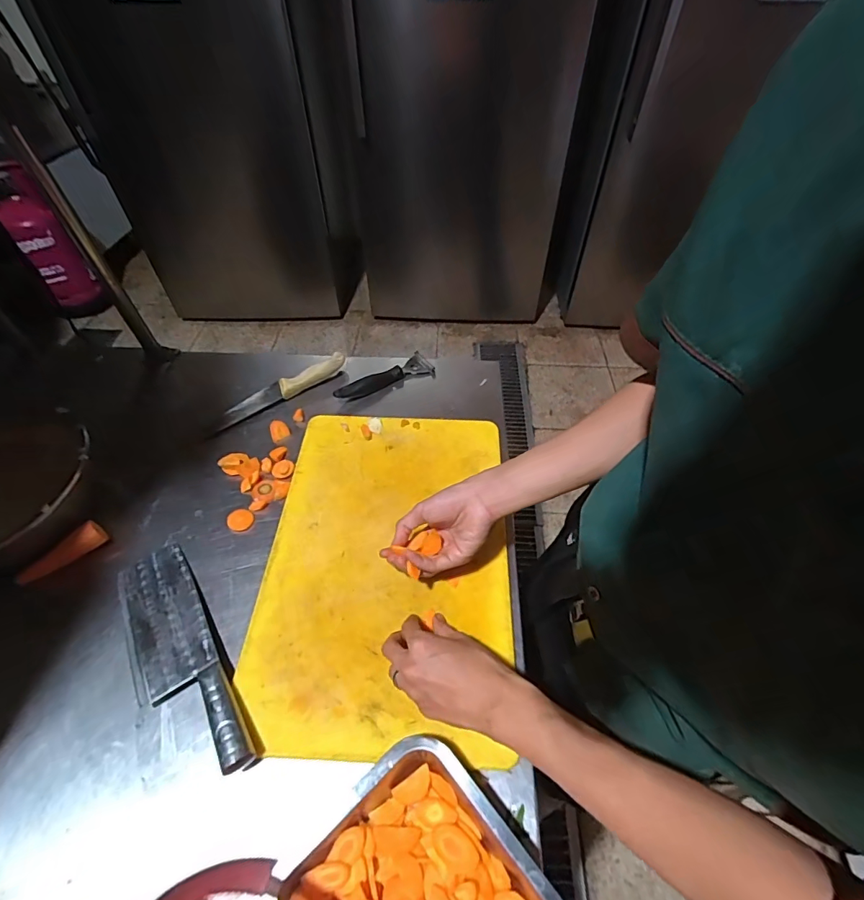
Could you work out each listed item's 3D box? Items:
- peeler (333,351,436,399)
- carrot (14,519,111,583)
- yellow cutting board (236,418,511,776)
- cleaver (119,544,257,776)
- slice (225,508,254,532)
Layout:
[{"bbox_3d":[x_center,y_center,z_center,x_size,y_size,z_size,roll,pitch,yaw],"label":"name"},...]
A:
[{"bbox_3d":[-0.081,-0.120,0.752,0.177,0.024,0.053,-30,58,-21],"label":"peeler"},{"bbox_3d":[-0.458,0.124,0.538,0.097,0.022,0.027,-31,58,-22],"label":"carrot"},{"bbox_3d":[-0.054,0.122,0.558,0.293,0.011,0.443,2,52,1],"label":"yellow cutting board"},{"bbox_3d":[-0.278,0.216,0.472,0.072,0.034,0.281,-30,58,-21],"label":"cleaver"},{"bbox_3d":[-0.259,0.093,0.587,0.034,0.008,0.032,1,52,1],"label":"slice"}]

